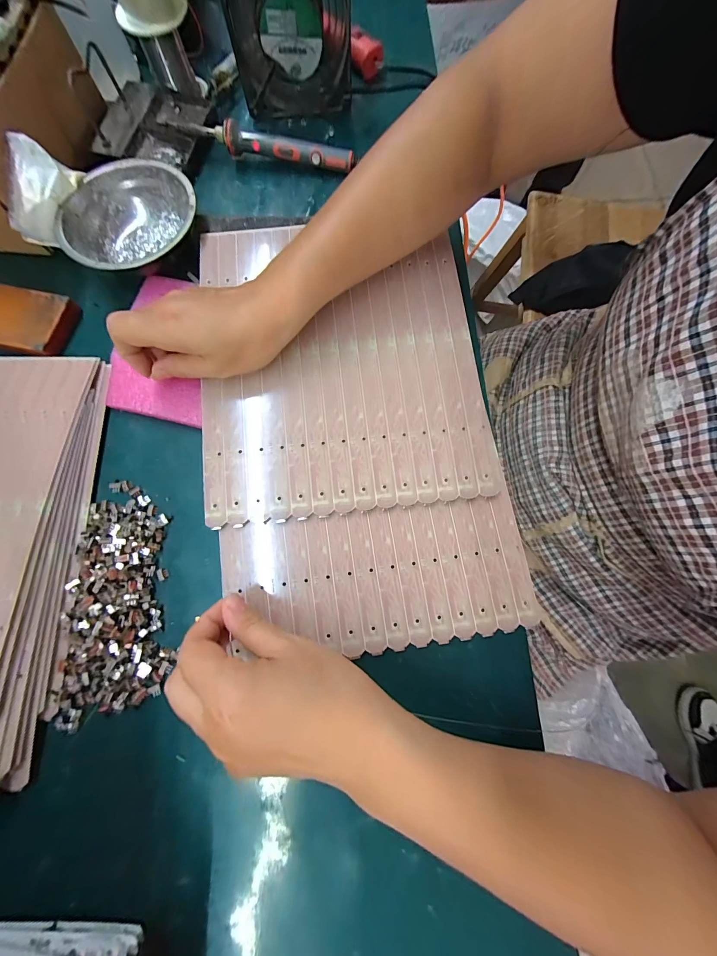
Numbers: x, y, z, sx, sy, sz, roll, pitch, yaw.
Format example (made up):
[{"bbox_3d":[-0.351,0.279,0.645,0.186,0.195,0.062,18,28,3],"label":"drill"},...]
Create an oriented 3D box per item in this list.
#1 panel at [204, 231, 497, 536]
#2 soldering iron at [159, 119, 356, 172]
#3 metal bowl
[{"bbox_3d":[-0.017,-0.109,0.283,0.238,0.013,0.274,-7,79,-2],"label":"panel"},{"bbox_3d":[-0.111,-0.359,0.345,0.210,0.028,0.018,11,76,2],"label":"soldering iron"},{"bbox_3d":[-0.217,-0.245,0.312,0.118,0.034,0.122,0,76,-1],"label":"metal bowl"}]

